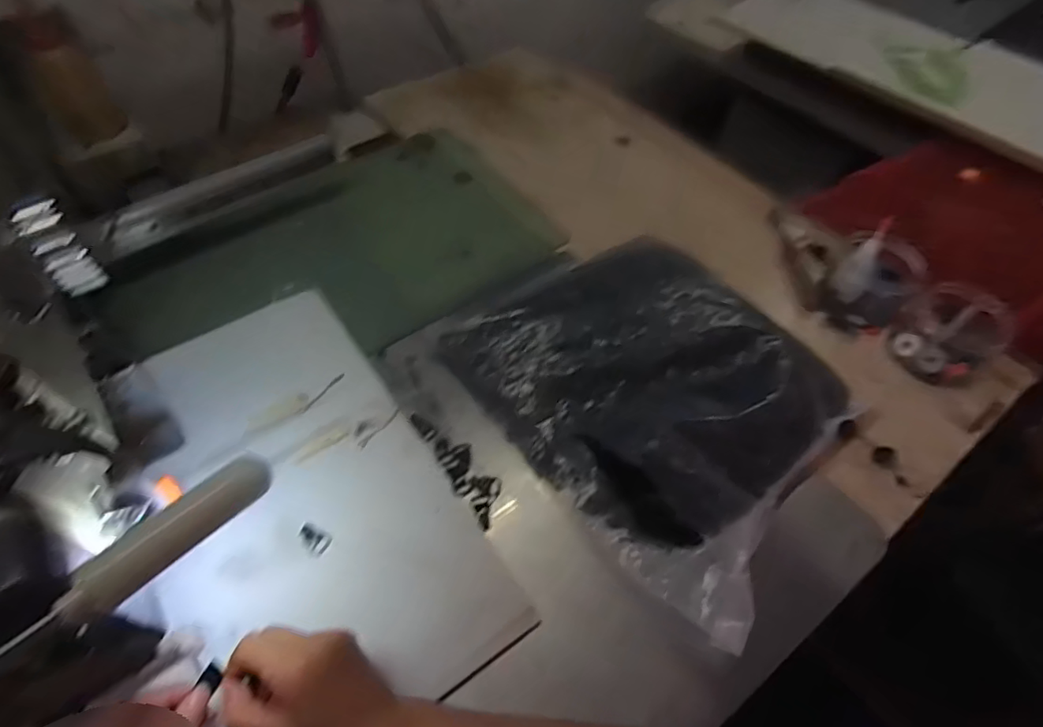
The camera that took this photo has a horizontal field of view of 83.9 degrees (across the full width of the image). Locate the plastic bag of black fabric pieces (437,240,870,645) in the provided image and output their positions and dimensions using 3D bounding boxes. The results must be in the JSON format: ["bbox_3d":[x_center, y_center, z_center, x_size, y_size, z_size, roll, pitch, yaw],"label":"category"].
[{"bbox_3d":[0.125,0.020,0.512,0.261,0.044,0.339,-34,62,-21],"label":"plastic bag of black fabric pieces"}]

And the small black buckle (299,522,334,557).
[{"bbox_3d":[-0.164,0.139,0.458,0.024,0.011,0.016,24,59,15],"label":"small black buckle"}]

